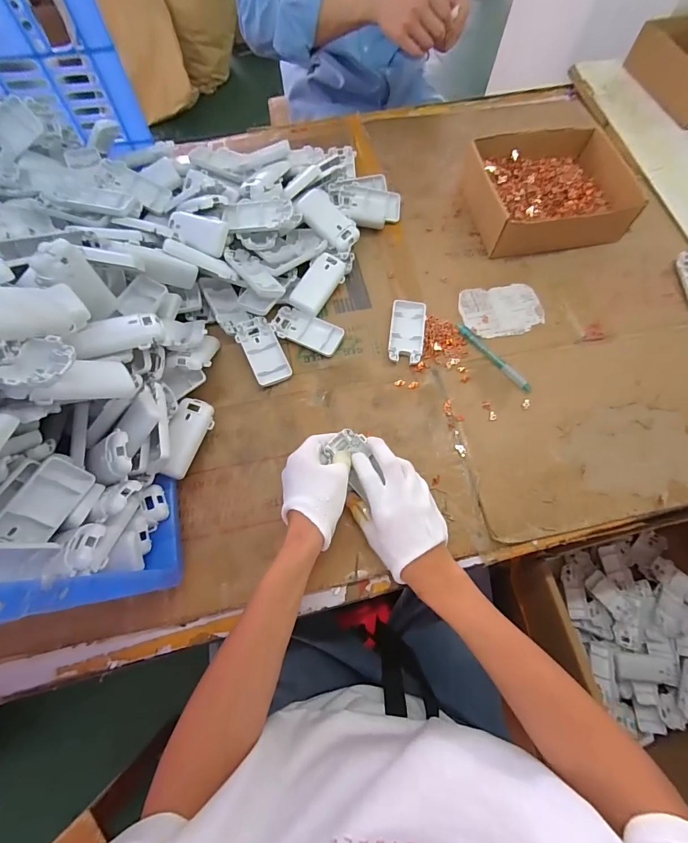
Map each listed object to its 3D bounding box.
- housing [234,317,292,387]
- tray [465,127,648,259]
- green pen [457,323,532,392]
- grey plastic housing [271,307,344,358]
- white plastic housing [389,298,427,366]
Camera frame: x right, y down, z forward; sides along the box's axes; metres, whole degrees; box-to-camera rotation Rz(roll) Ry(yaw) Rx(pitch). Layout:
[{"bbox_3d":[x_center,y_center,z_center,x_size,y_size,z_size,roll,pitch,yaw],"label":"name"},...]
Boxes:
[{"bbox_3d":[-0.108,-0.095,0.520,0.048,0.022,0.098,-27,72,-9],"label":"housing"},{"bbox_3d":[0.312,-0.359,0.610,0.223,0.062,0.193,-8,70,-3],"label":"tray"},{"bbox_3d":[0.201,-0.087,0.531,0.014,0.008,0.129,-38,74,-13],"label":"green pen"},{"bbox_3d":[-0.050,-0.123,0.534,0.096,0.015,0.050,21,71,8],"label":"grey plastic housing"},{"bbox_3d":[0.087,-0.122,0.537,0.047,0.013,0.092,7,70,3],"label":"white plastic housing"}]

